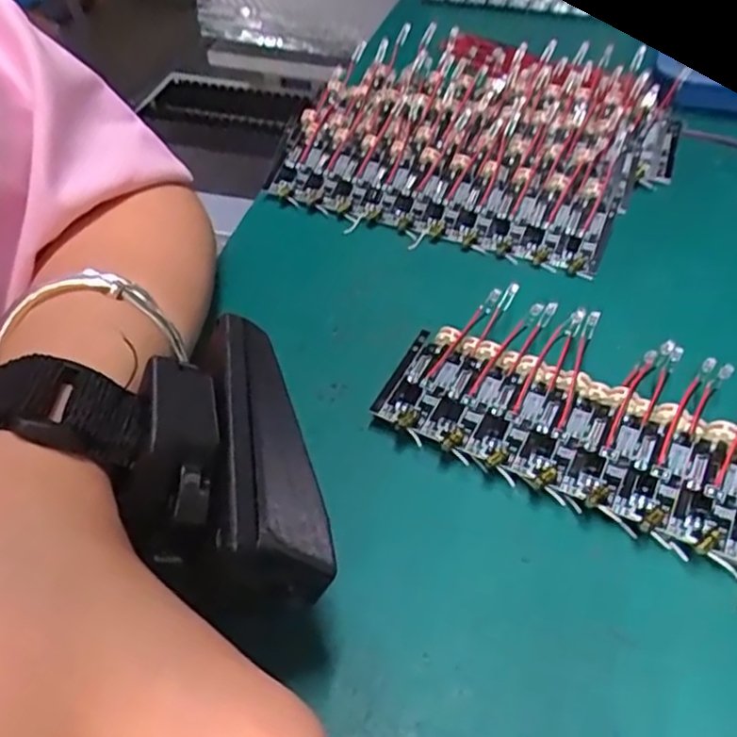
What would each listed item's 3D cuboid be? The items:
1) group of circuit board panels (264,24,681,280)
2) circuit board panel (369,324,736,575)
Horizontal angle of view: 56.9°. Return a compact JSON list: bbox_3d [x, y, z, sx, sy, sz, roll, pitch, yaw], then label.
[{"bbox_3d":[0.057,-0.121,0.347,0.180,0.042,0.148,19,48,16],"label":"group of circuit board panels"},{"bbox_3d":[0.085,0.029,0.213,0.166,0.016,0.046,23,50,20],"label":"circuit board panel"}]

